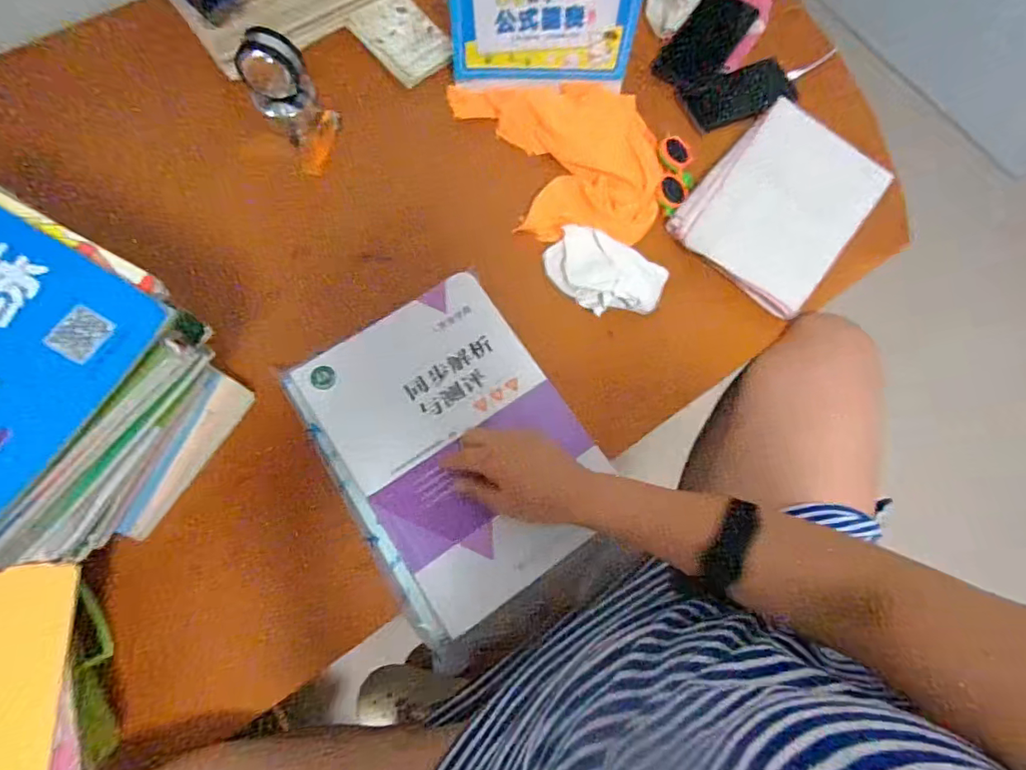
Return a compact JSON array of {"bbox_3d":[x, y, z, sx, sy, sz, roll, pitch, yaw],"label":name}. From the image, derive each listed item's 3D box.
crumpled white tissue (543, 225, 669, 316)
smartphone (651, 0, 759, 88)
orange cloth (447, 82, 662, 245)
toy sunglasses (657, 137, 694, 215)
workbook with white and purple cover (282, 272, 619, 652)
[{"bbox_3d":[0.102,-0.121,0.587,0.135,0.055,0.074,24,74,4],"label":"crumpled white tissue"},{"bbox_3d":[0.259,-0.461,0.691,0.078,0.006,0.155,35,85,0],"label":"smartphone"},{"bbox_3d":[0.052,-0.270,0.628,0.253,0.036,0.207,0,74,-3],"label":"orange cloth"},{"bbox_3d":[0.200,-0.258,0.636,0.043,0.018,0.111,9,74,-1],"label":"toy sunglasses"},{"bbox_3d":[-0.057,0.056,0.501,0.225,0.028,0.292,-30,75,-10],"label":"workbook with white and purple cover"}]

